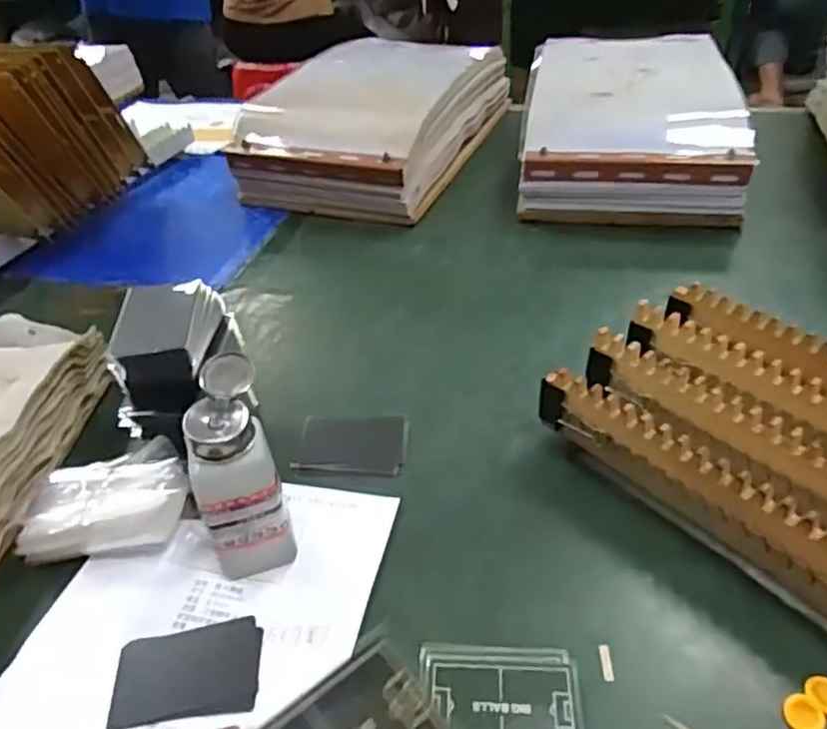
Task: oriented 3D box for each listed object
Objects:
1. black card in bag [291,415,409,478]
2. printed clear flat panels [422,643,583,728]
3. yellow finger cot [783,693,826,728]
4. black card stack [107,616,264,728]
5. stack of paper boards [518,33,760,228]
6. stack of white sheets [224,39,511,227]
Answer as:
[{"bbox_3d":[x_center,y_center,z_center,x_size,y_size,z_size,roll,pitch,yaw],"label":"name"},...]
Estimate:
[{"bbox_3d":[-0.051,0.068,0.572,0.093,0.005,0.065,2,40,11],"label":"black card in bag"},{"bbox_3d":[0.050,0.192,0.391,0.088,0.008,0.069,-2,39,6],"label":"printed clear flat panels"},{"bbox_3d":[0.216,0.194,0.375,0.020,0.004,0.021,-4,39,3],"label":"yellow finger cot"},{"bbox_3d":[-0.140,0.193,0.426,0.088,0.008,0.055,-9,39,-2],"label":"black card stack"},{"bbox_3d":[0.287,-0.332,0.918,0.254,0.109,0.389,3,40,12],"label":"stack of paper boards"},{"bbox_3d":[-0.046,-0.369,1.003,0.268,0.120,0.432,11,43,21],"label":"stack of white sheets"}]

